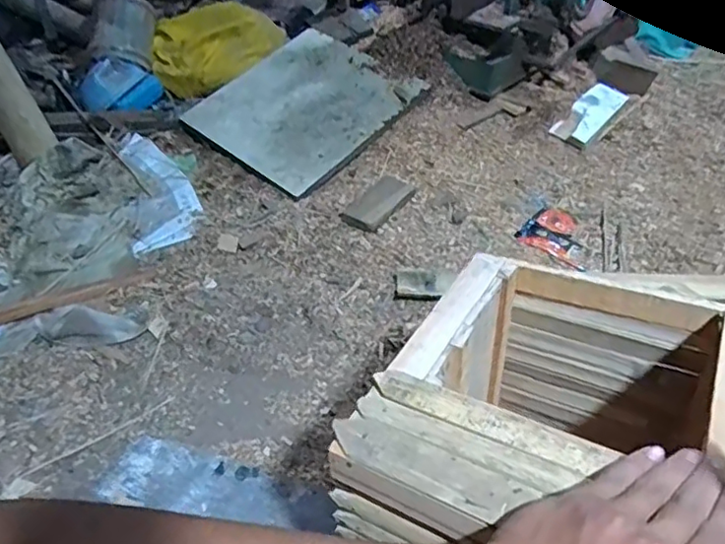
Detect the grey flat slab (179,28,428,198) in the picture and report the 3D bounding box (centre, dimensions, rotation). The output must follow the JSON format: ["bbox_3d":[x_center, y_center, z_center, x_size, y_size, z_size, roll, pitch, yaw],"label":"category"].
[{"bbox_3d":[-0.129,-0.362,1.272,0.378,0.021,0.398,34,64,27],"label":"grey flat slab"}]

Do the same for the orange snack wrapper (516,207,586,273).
[{"bbox_3d":[0.350,-0.068,1.064,0.124,0.011,0.143,24,48,26],"label":"orange snack wrapper"}]

